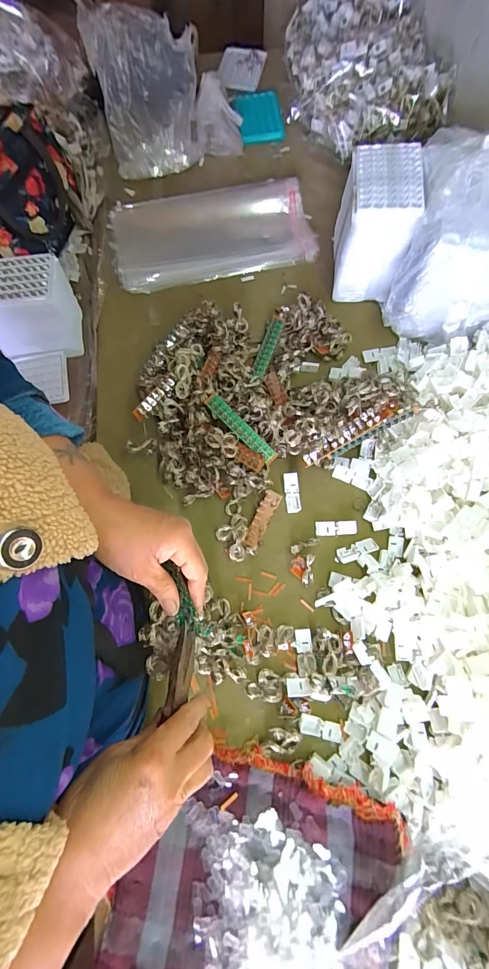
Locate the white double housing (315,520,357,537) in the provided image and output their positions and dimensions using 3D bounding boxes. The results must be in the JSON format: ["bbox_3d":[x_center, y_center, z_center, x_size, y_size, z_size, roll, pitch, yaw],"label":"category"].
[{"bbox_3d":[0.126,0.060,0.514,0.055,0.012,0.020,-1,73,1],"label":"white double housing"}]

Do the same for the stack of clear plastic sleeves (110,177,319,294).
[{"bbox_3d":[-0.058,-0.436,0.650,0.344,0.030,0.168,-7,73,-1],"label":"stack of clear plastic sleeves"}]

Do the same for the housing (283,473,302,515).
[{"bbox_3d":[0.067,0.011,0.523,0.020,0.012,0.054,-7,73,-1],"label":"housing"}]

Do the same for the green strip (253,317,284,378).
[{"bbox_3d":[0.036,-0.214,0.587,0.019,0.011,0.108,19,74,6],"label":"green strip"}]

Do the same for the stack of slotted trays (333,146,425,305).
[{"bbox_3d":[0.187,-0.373,0.562,0.089,0.159,0.122,6,73,3],"label":"stack of slotted trays"}]

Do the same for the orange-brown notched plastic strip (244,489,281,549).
[{"bbox_3d":[0.024,0.047,0.513,0.021,0.005,0.082,24,75,8],"label":"orange-brown notched plastic strip"}]

